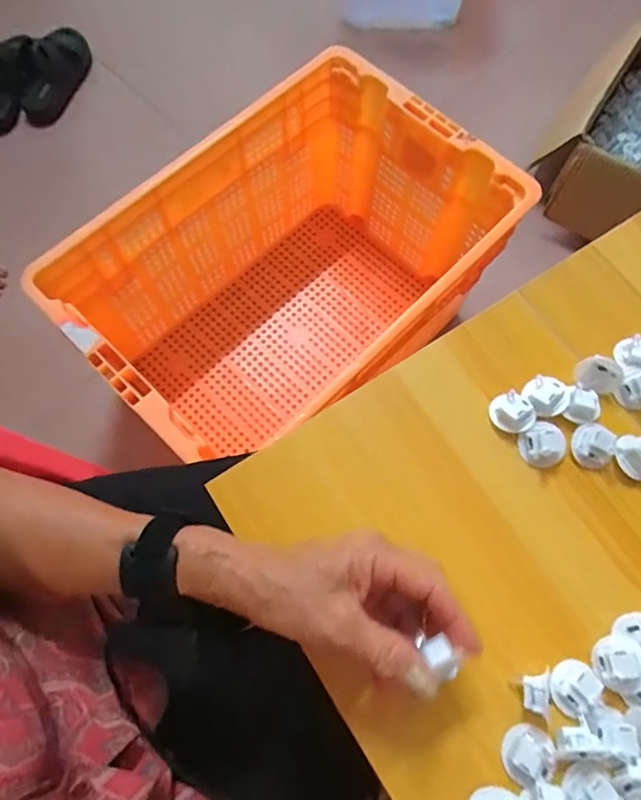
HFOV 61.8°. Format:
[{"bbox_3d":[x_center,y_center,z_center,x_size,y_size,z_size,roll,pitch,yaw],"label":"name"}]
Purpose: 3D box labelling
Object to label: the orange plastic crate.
[{"bbox_3d":[-0.049,-0.171,0.841,0.572,0.319,0.393,-41,76,-13],"label":"orange plastic crate"}]

